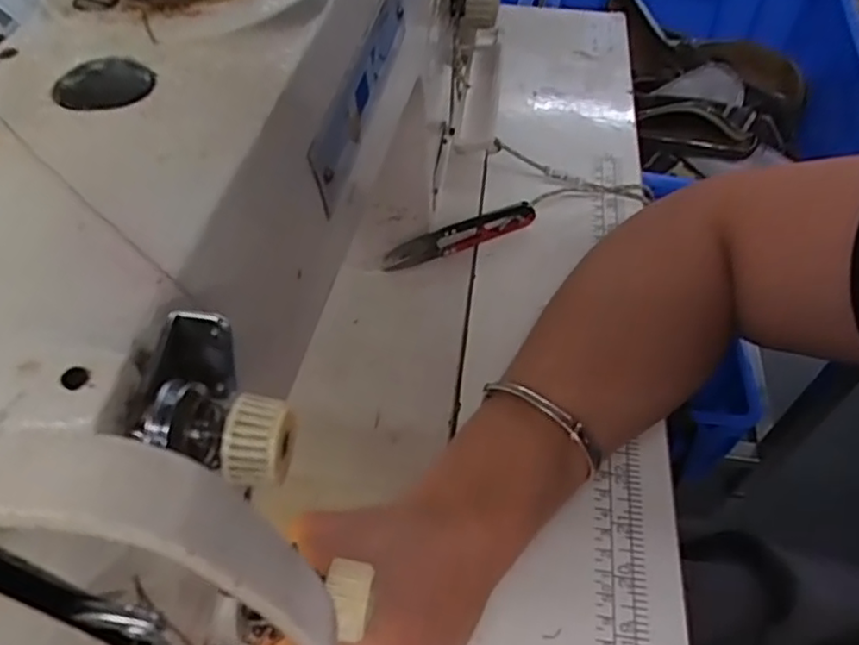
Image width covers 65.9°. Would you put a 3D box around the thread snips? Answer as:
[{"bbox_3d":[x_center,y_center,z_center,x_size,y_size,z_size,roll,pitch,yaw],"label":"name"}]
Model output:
[{"bbox_3d":[0.020,-0.055,0.428,0.106,0.026,0.009,-20,54,-17],"label":"thread snips"}]

